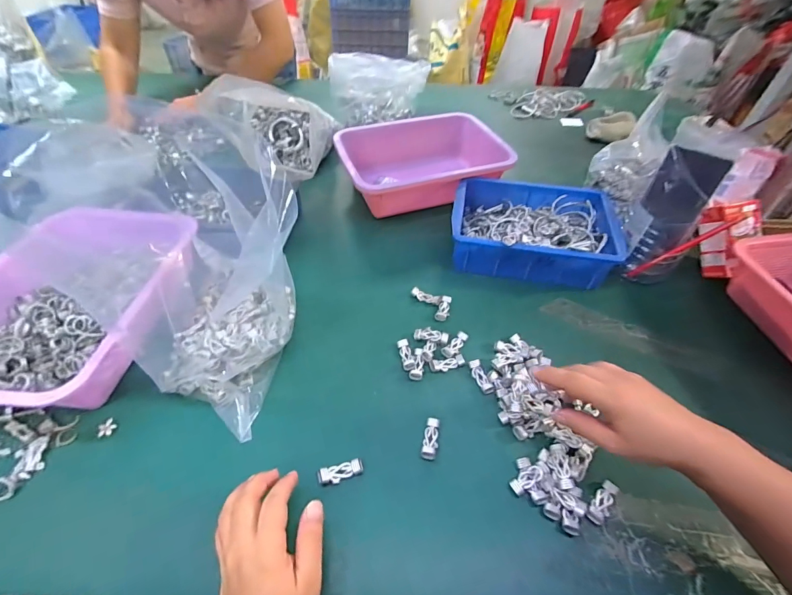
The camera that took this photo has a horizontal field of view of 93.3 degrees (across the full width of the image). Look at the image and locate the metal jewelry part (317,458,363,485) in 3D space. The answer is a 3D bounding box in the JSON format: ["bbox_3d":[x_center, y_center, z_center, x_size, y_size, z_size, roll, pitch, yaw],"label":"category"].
[{"bbox_3d":[-0.057,0.180,0.387,0.046,0.008,0.017,-14,50,-14],"label":"metal jewelry part"}]

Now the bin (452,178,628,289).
[{"bbox_3d":[0.216,-0.108,0.606,0.246,0.072,0.177,13,49,9],"label":"bin"}]

